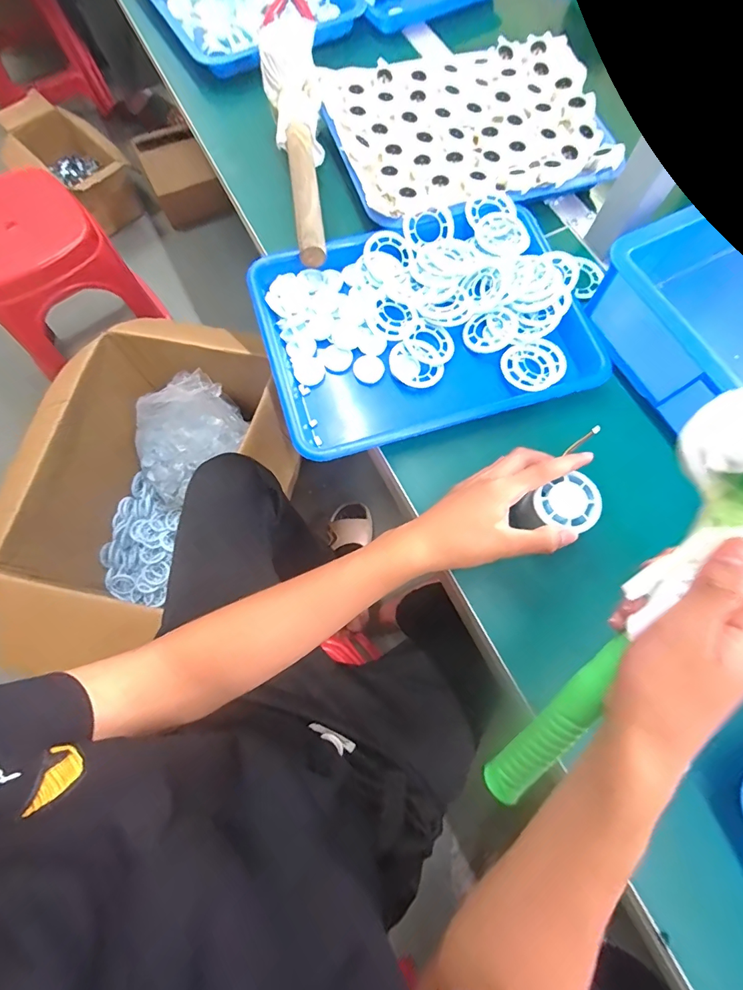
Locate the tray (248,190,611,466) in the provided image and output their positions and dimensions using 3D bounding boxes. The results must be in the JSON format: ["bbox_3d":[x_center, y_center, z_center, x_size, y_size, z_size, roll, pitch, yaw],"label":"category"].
[{"bbox_3d":[0.059,-0.186,0.468,0.340,0.037,0.255,-17,73,-7],"label":"tray"}]

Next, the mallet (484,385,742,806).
[{"bbox_3d":[0.183,0.108,0.273,0.065,0.110,0.334,14,109,-25],"label":"mallet"}]

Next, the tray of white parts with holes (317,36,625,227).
[{"bbox_3d":[0.119,-0.458,0.546,0.328,0.030,0.249,-17,73,-7],"label":"tray of white parts with holes"}]

